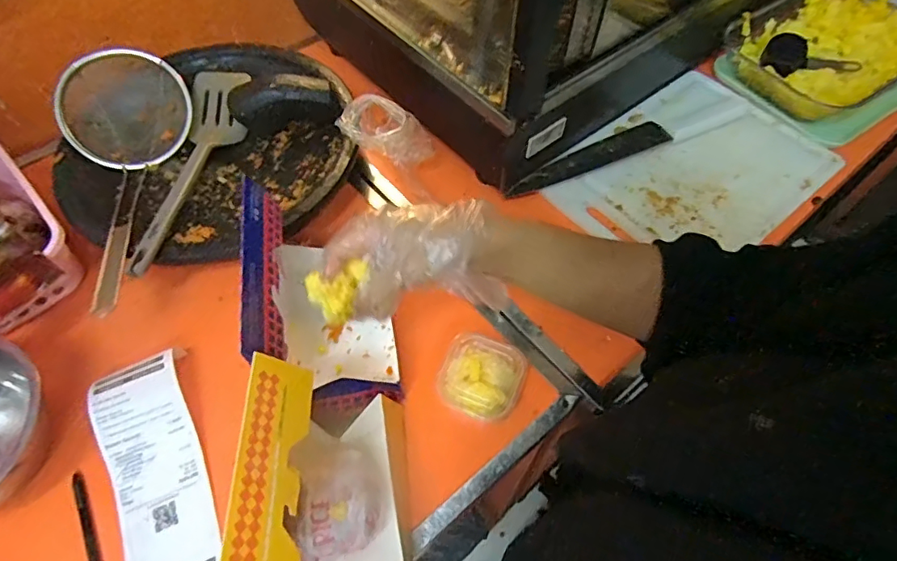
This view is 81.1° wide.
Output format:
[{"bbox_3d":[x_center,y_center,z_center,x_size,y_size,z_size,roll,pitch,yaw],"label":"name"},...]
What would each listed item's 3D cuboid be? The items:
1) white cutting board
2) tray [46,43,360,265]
[{"bbox_3d":[0.307,-0.139,0.664,0.331,0.014,0.231,-35,71,-18],"label":"white cutting board"},{"bbox_3d":[-0.269,-0.161,0.621,0.302,0.062,0.322,0,58,0],"label":"tray"}]

